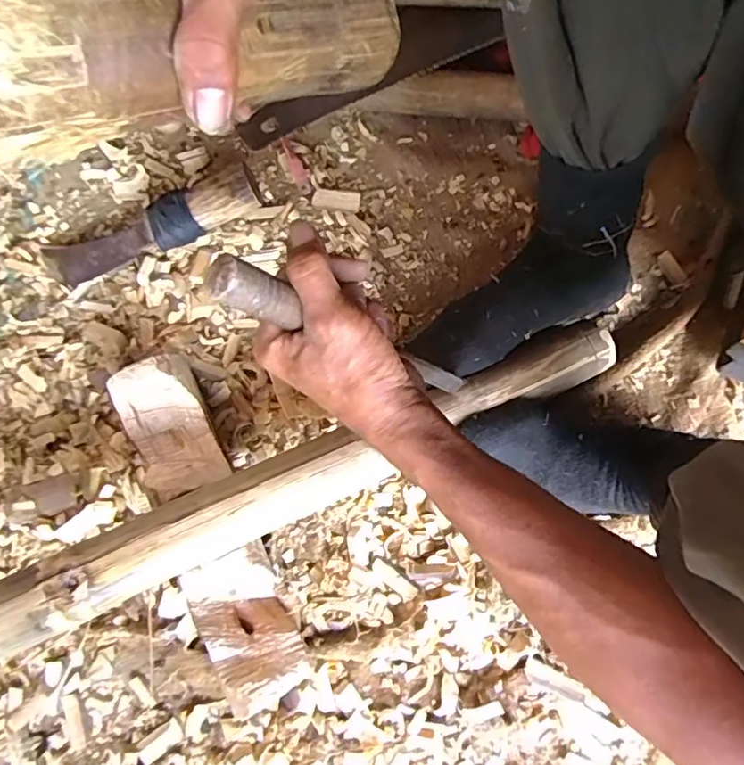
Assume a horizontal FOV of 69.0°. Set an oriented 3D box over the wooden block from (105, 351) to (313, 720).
[{"bbox_3d":[-0.143,0.121,0.467,0.074,0.058,0.294,-25,78,-5],"label":"wooden block"}]

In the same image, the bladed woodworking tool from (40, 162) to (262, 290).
[{"bbox_3d":[-0.218,-0.152,0.531,0.223,0.040,0.049,-21,78,8],"label":"bladed woodworking tool"}]

